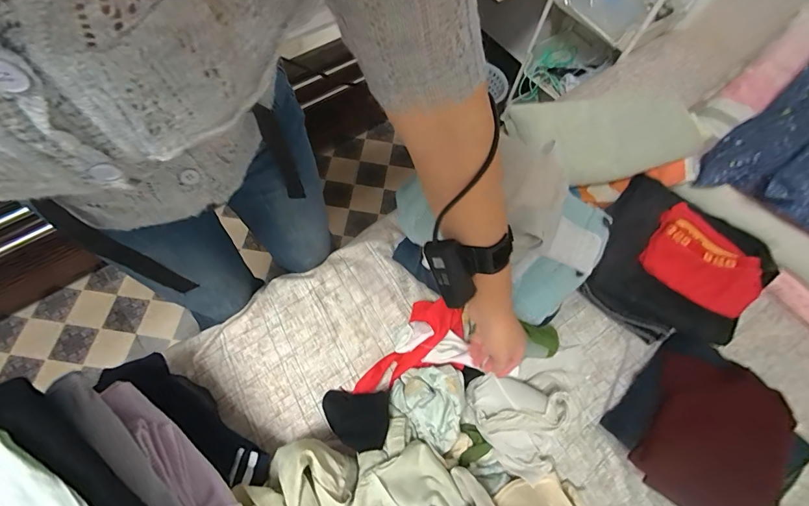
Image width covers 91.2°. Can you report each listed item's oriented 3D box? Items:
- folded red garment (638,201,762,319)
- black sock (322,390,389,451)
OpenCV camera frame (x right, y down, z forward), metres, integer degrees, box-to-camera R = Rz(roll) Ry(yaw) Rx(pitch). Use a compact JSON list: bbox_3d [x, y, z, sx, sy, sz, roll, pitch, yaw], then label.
[{"bbox_3d":[0.506,0.015,0.673,0.178,0.026,0.129,37,101,14],"label":"folded red garment"},{"bbox_3d":[-0.075,0.250,0.594,0.098,0.056,0.080,4,65,-2],"label":"black sock"}]

